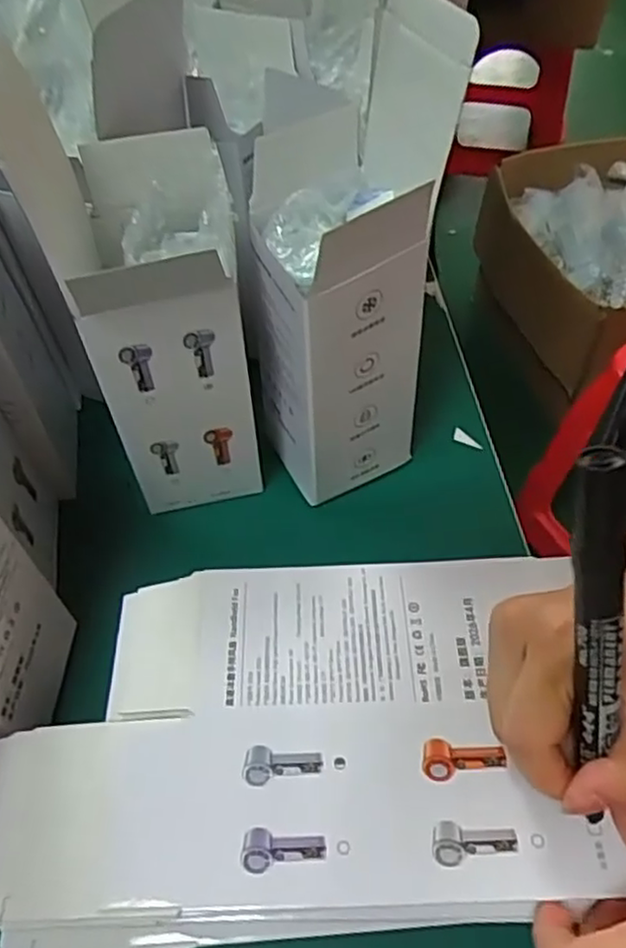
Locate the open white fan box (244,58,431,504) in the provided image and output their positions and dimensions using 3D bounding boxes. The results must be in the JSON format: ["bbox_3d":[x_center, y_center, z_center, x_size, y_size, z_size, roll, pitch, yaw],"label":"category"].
[{"bbox_3d":[0.010,-0.079,0.375,0.074,0.180,0.081,-26,58,-17],"label":"open white fan box"}]

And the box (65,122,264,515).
[{"bbox_3d":[-0.069,-0.063,0.364,0.067,0.185,0.089,-5,54,-3],"label":"box"}]

